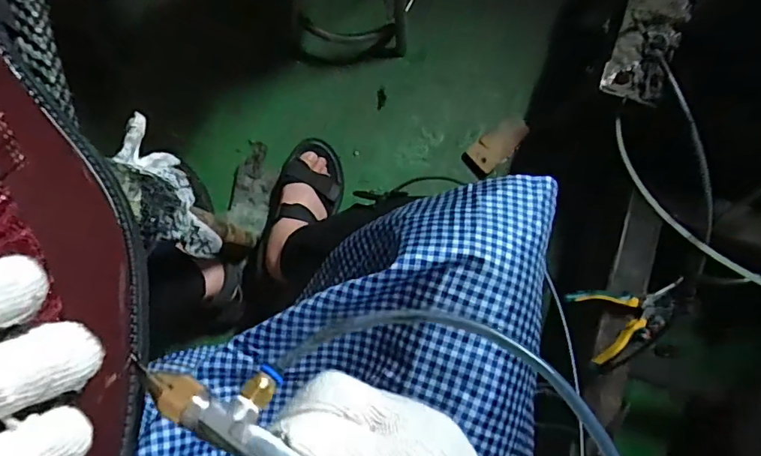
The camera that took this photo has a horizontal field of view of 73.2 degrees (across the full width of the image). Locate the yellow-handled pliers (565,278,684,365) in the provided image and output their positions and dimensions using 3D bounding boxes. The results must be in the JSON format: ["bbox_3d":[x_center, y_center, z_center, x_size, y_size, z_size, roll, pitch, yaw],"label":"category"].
[{"bbox_3d":[0.345,0.127,0.702,0.166,0.031,0.095,-6,79,-9],"label":"yellow-handled pliers"}]

